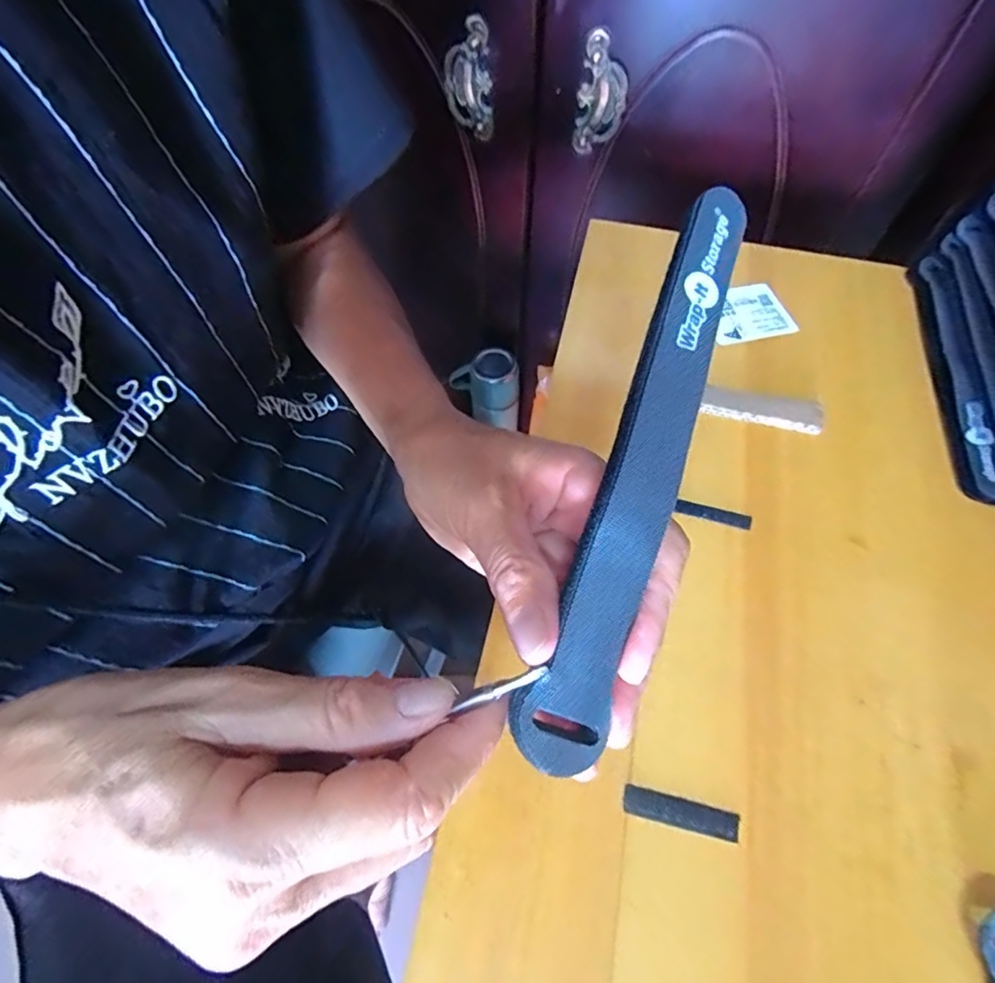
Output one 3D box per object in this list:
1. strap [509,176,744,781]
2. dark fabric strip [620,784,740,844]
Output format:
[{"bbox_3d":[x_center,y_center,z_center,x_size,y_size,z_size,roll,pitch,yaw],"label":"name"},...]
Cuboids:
[{"bbox_3d":[0.046,-0.014,0.168,0.024,0.009,0.196,19,79,3],"label":"strap"},{"bbox_3d":[0.076,0.134,0.222,0.047,0.004,0.011,11,60,7],"label":"dark fabric strip"}]

